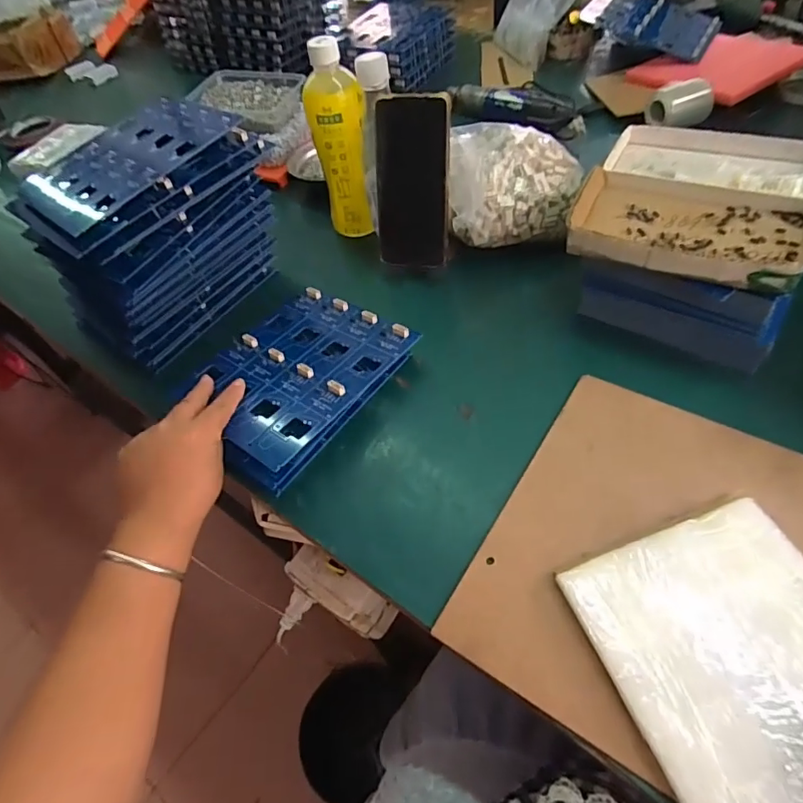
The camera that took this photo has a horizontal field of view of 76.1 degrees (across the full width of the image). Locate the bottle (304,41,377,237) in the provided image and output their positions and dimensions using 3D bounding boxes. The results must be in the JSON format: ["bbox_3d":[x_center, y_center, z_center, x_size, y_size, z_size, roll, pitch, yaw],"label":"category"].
[{"bbox_3d":[-0.063,-0.281,0.575,0.066,0.194,0.051,-9,52,3],"label":"bottle"}]

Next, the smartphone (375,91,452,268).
[{"bbox_3d":[0.012,-0.231,0.551,0.080,0.169,0.006,7,33,15],"label":"smartphone"}]

